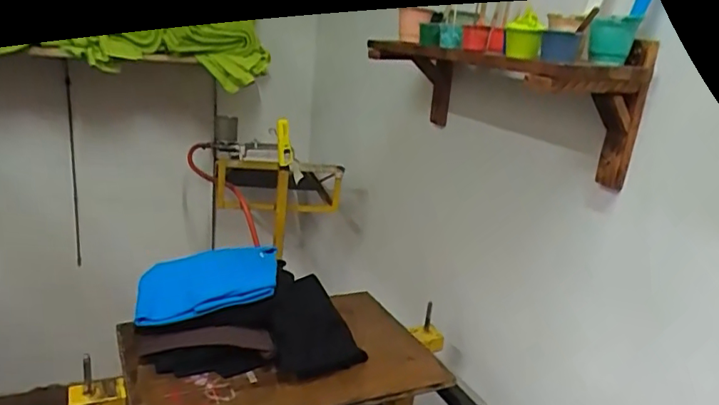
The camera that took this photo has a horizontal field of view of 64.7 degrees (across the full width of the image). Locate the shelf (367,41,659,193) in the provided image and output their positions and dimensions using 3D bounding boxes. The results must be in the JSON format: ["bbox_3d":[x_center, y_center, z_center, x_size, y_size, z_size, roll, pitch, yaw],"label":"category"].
[{"bbox_3d":[0.251,-0.214,1.180,0.250,0.204,0.676,-3,20,-21],"label":"shelf"}]

